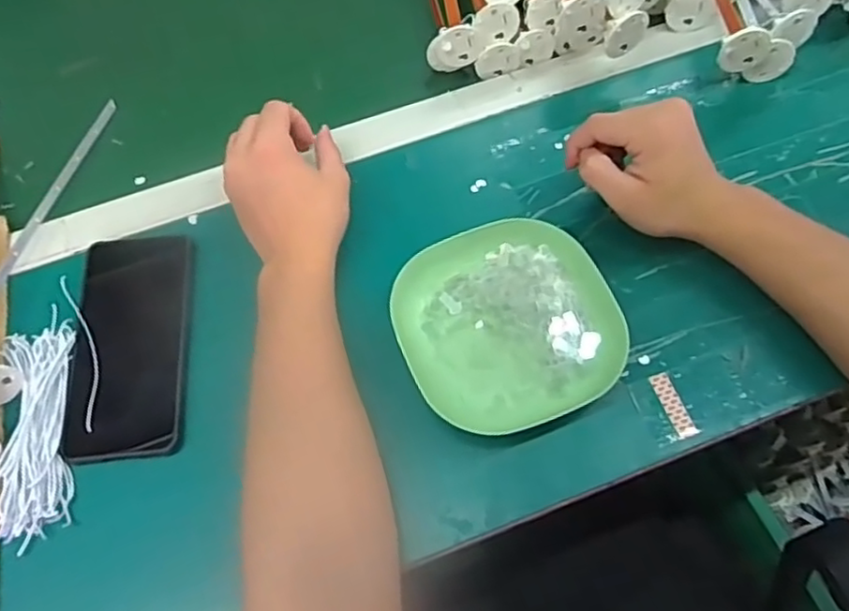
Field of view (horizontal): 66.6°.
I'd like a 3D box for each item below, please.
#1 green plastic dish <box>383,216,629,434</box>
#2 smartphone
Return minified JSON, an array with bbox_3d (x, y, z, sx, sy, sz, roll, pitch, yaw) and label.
[{"bbox_3d":[0.054,0.010,0.446,0.137,0.030,0.142,-21,65,-7],"label":"green plastic dish"},{"bbox_3d":[-0.208,0.026,0.455,0.081,0.014,0.161,-5,64,0],"label":"smartphone"}]

